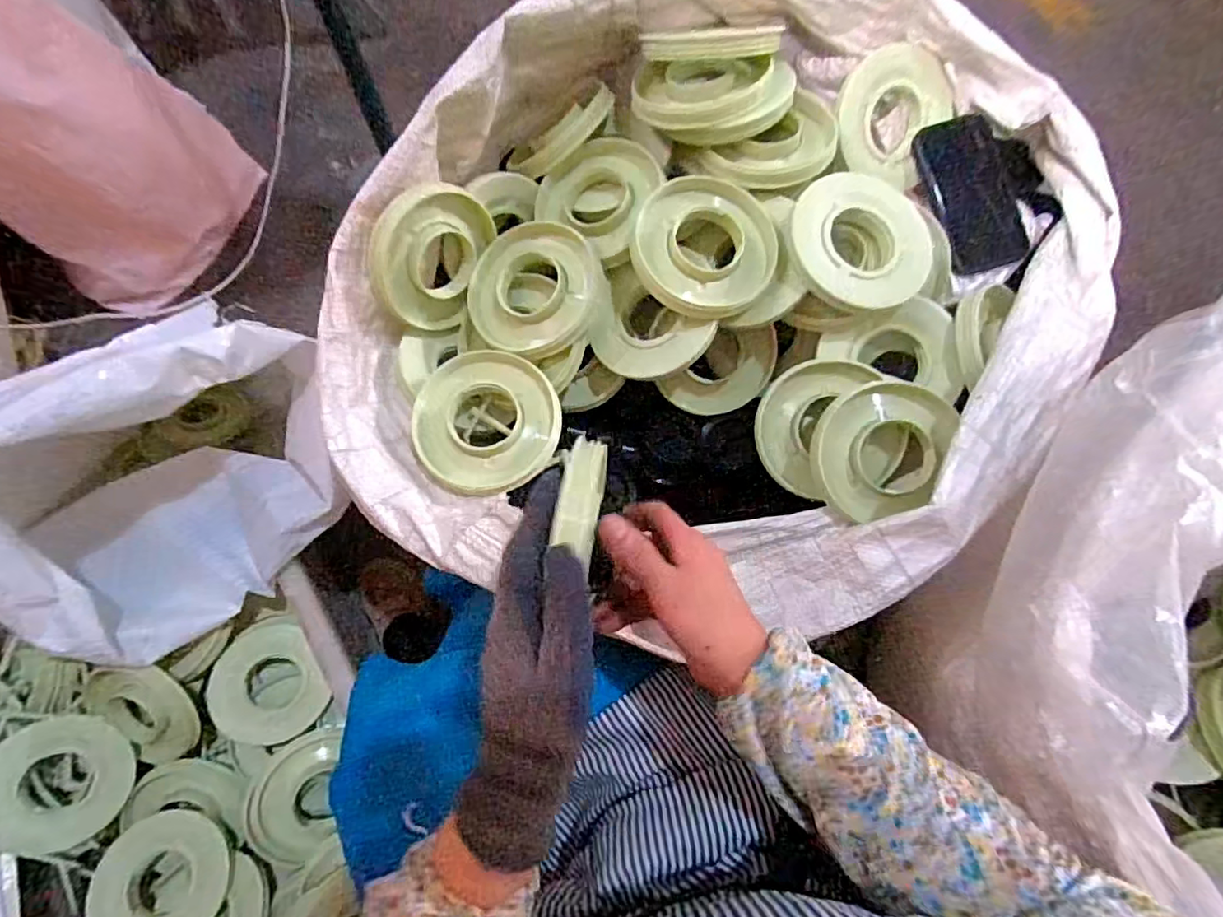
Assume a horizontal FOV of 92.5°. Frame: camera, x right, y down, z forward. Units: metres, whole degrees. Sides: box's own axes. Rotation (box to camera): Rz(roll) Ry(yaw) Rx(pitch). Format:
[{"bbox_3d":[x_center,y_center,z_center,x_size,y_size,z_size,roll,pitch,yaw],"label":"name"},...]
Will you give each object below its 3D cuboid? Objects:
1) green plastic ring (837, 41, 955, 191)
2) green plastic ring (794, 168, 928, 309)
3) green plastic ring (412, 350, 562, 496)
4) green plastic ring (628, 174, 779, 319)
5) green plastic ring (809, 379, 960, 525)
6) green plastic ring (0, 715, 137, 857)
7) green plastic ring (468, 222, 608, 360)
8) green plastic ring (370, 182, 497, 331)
[{"bbox_3d":[0.280,-0.349,0.596,0.115,0.028,0.121,-5,111,-14],"label":"green plastic ring"},{"bbox_3d":[0.221,-0.195,0.527,0.122,0.026,0.122,0,84,-4],"label":"green plastic ring"},{"bbox_3d":[-0.111,-0.032,0.520,0.128,0.030,0.122,0,68,0],"label":"green plastic ring"},{"bbox_3d":[0.083,-0.189,0.532,0.134,0.034,0.119,42,89,4],"label":"green plastic ring"},{"bbox_3d":[0.234,-0.007,0.519,0.113,0.047,0.113,-11,83,6],"label":"green plastic ring"},{"bbox_3d":[-0.595,0.350,0.630,0.130,0.023,0.129,9,69,-24],"label":"green plastic ring"},{"bbox_3d":[-0.074,-0.160,0.559,0.124,0.042,0.123,17,94,15],"label":"green plastic ring"},{"bbox_3d":[-0.166,-0.187,0.539,0.025,0.106,0.127,29,98,35],"label":"green plastic ring"}]

